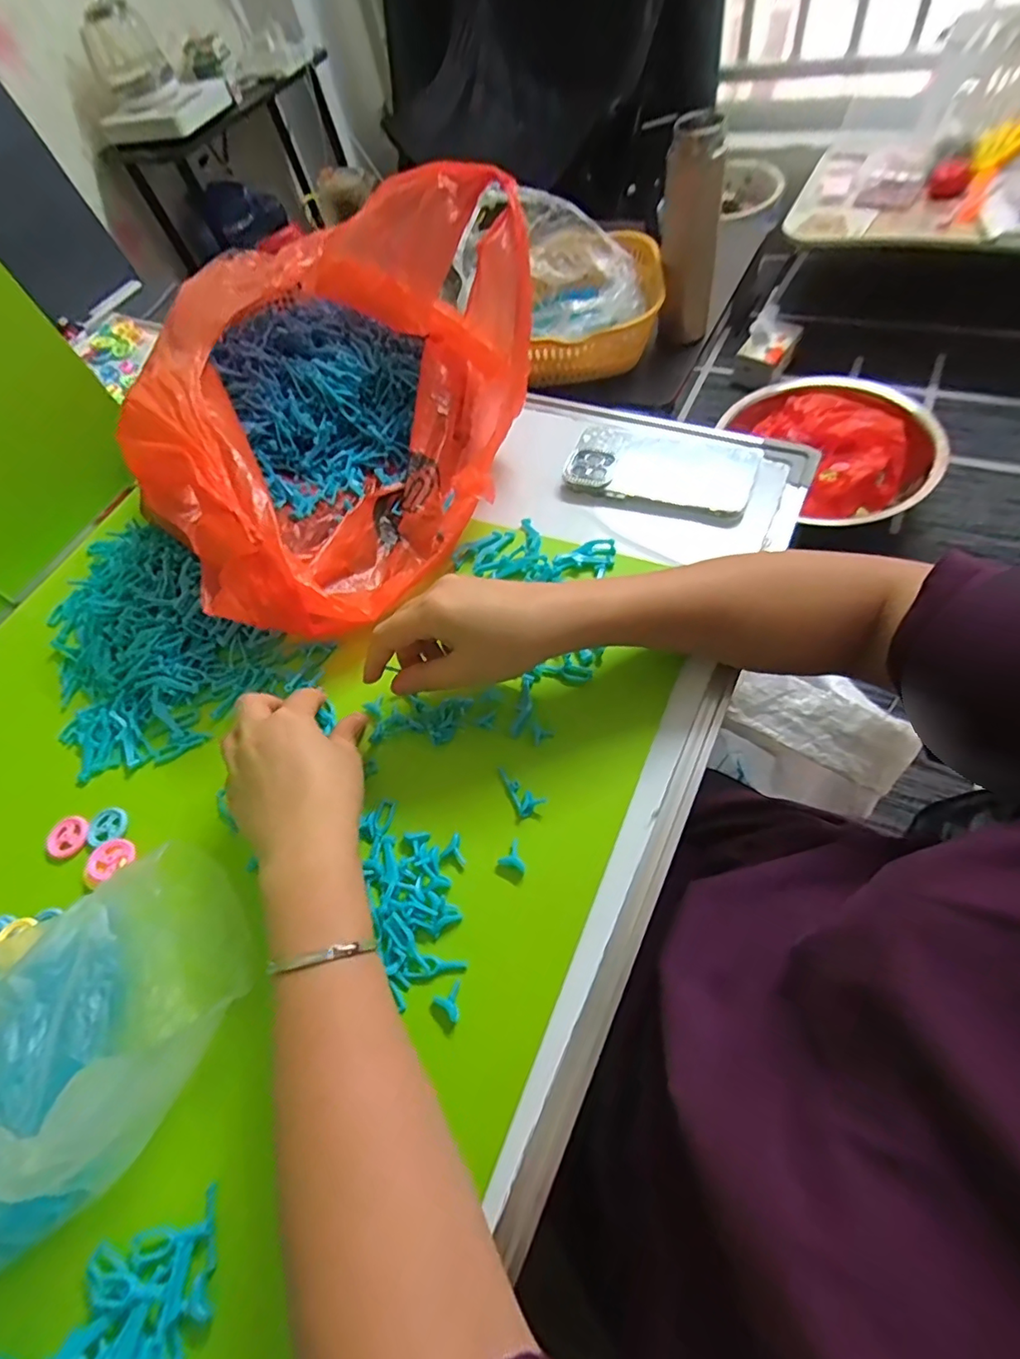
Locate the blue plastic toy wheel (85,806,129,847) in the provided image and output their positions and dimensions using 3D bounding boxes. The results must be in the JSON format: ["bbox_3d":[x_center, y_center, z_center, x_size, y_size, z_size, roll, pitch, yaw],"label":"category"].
[{"bbox_3d":[-0.296,0.107,0.411,0.029,0.004,0.026,-23,59,-3],"label":"blue plastic toy wheel"}]

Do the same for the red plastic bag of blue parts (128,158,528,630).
[{"bbox_3d":[-0.133,-0.229,0.477,0.295,0.169,0.366,-2,63,2],"label":"red plastic bag of blue parts"}]

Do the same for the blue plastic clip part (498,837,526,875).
[{"bbox_3d":[0.005,0.113,0.357,0.017,0.008,0.020,28,69,24],"label":"blue plastic clip part"}]

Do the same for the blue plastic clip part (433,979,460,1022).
[{"bbox_3d":[-0.033,0.186,0.322,0.017,0.004,0.017,-33,60,-8],"label":"blue plastic clip part"}]

